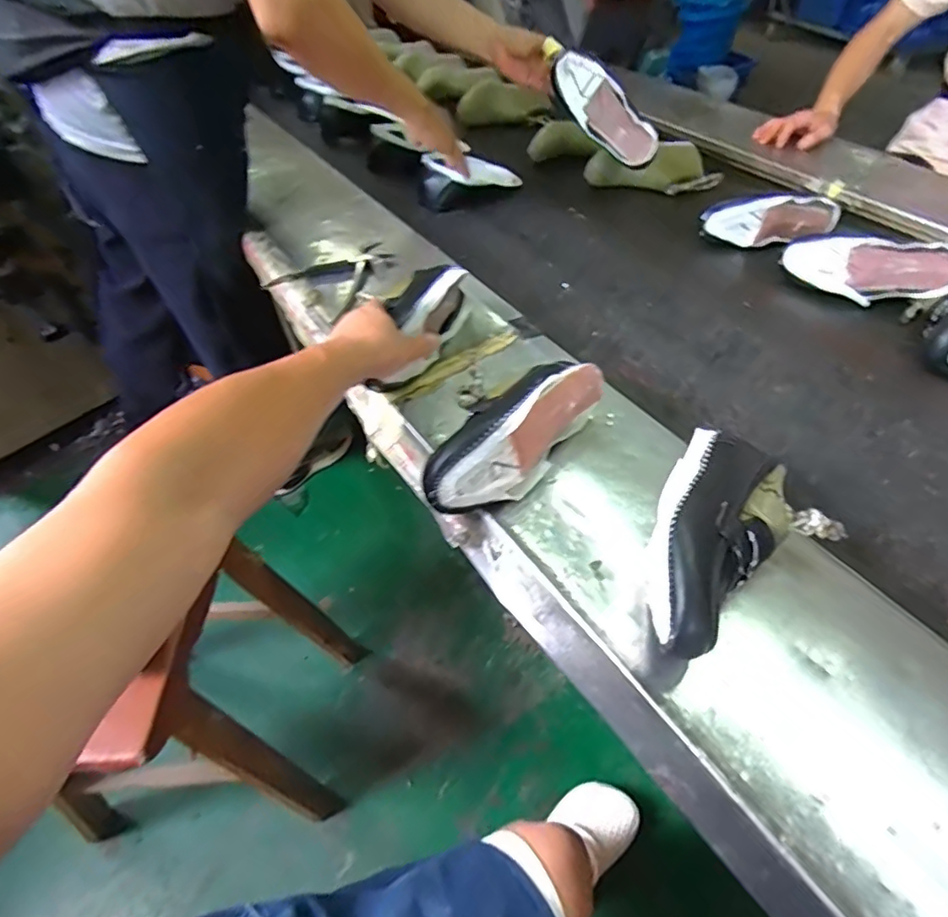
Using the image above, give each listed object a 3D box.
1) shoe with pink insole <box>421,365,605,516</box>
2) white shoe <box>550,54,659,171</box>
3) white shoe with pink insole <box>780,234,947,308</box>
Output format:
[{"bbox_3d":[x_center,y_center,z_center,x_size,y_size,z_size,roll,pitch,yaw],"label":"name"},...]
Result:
[{"bbox_3d":[0.043,-0.022,0.555,0.222,0.095,0.074,-37,58,-26],"label":"shoe with pink insole"},{"bbox_3d":[0.221,-0.580,0.942,0.212,0.075,0.066,45,57,-8],"label":"white shoe"},{"bbox_3d":[0.574,-0.275,0.818,0.226,0.082,0.051,24,54,21],"label":"white shoe with pink insole"}]

